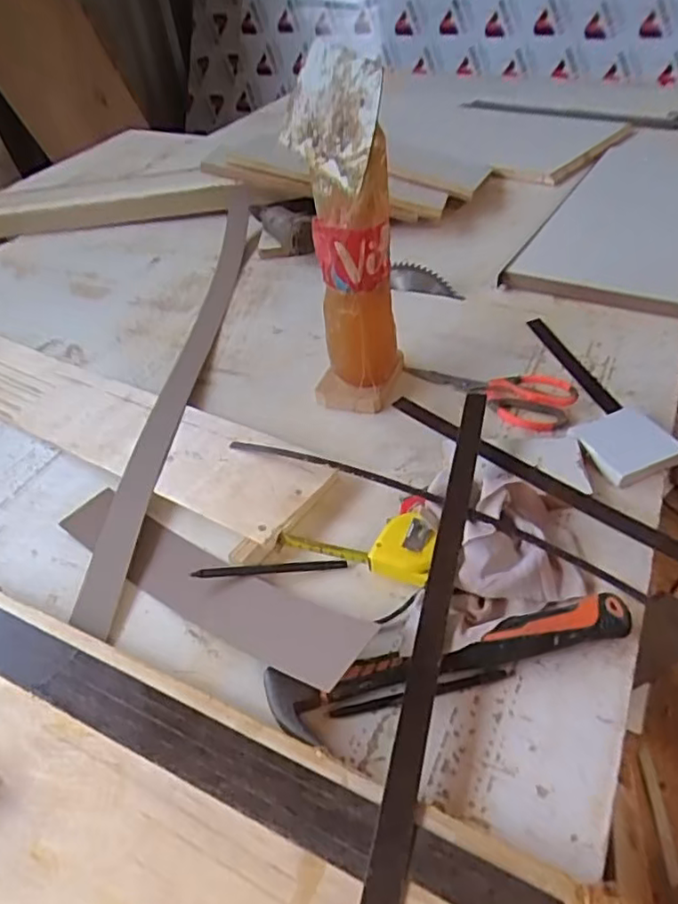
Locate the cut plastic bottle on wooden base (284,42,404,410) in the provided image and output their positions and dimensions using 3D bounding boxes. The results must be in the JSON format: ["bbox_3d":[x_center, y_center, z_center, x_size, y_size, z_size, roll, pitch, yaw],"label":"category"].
[{"bbox_3d":[0.008,-0.209,0.654,0.096,0.331,0.112,-6,41,2],"label":"cut plastic bottle on wooden base"}]

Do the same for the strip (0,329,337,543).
[{"bbox_3d":[-0.500,-0.130,0.876,1.139,0.025,0.146,20,48,27],"label":"strip"}]

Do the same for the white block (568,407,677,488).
[{"bbox_3d":[0.290,-0.008,0.641,0.077,0.020,0.087,-19,43,-14],"label":"white block"}]

